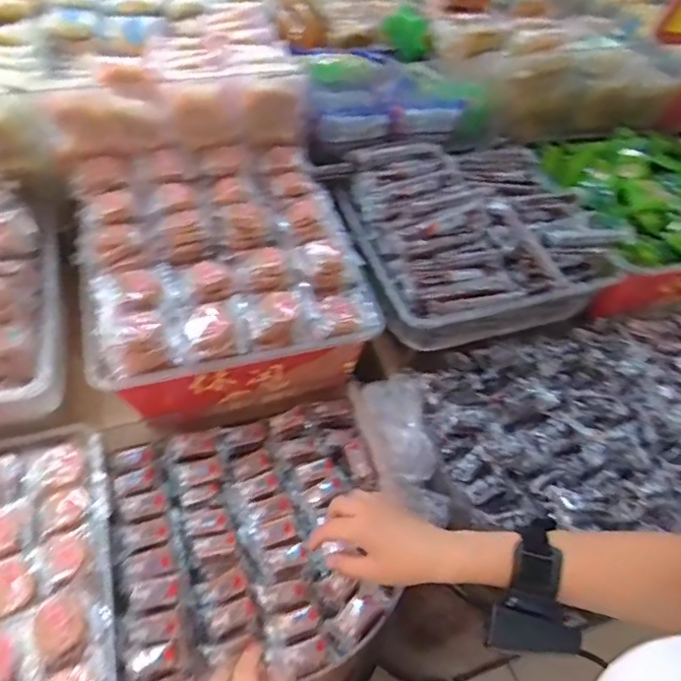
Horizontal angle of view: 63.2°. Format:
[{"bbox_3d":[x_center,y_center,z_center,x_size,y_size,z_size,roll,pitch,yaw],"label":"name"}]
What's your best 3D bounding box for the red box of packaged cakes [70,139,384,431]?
[{"bbox_3d":[-0.144,-0.077,0.678,0.292,0.183,0.326,-10,54,-13],"label":"red box of packaged cakes"}]

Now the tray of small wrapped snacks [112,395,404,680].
[{"bbox_3d":[-0.086,0.202,0.577,0.272,0.040,0.278,-10,54,-13],"label":"tray of small wrapped snacks"}]

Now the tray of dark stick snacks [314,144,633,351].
[{"bbox_3d":[0.175,-0.145,0.725,0.318,0.101,0.284,-18,56,-19],"label":"tray of dark stick snacks"}]

